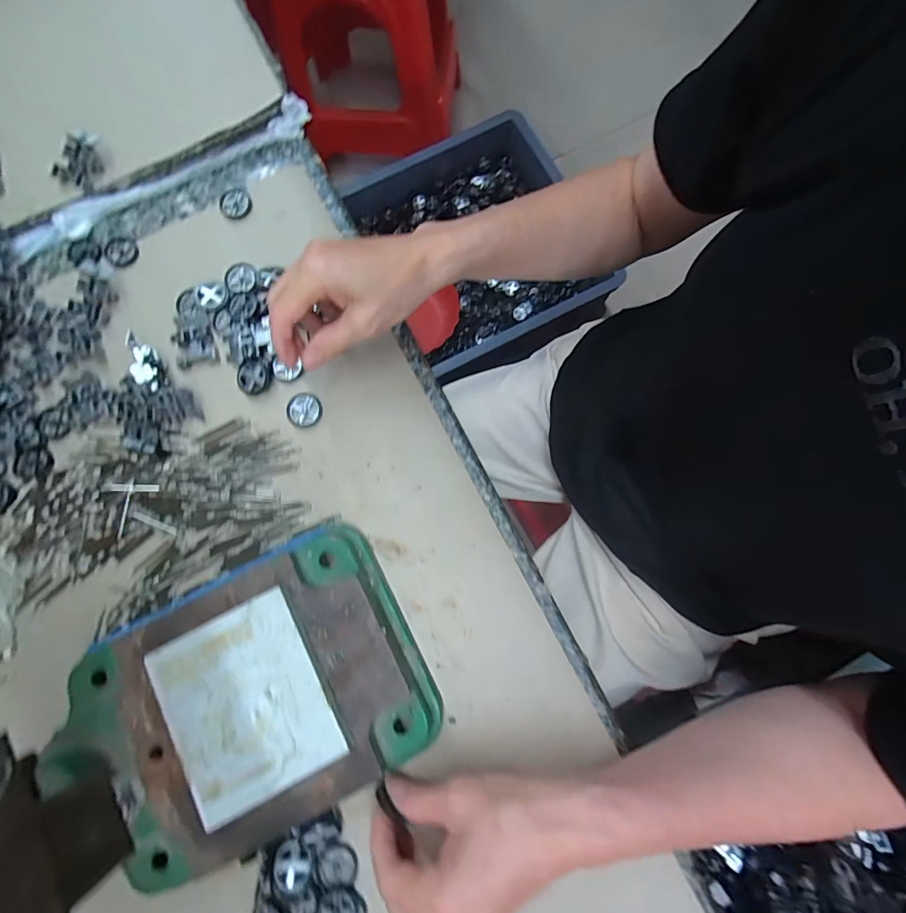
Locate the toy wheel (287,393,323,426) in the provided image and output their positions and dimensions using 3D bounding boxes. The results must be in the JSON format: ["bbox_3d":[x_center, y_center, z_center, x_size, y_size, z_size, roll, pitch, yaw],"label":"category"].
[{"bbox_3d":[-0.119,-0.037,0.349,0.028,0.004,0.026,0,80,1],"label":"toy wheel"}]

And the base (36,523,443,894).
[{"bbox_3d":[-0.140,0.162,0.289,0.231,0.052,0.164,-25,80,-4],"label":"base"}]

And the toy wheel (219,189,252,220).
[{"bbox_3d":[-0.191,-0.222,0.382,0.026,0.007,0.027,0,80,1],"label":"toy wheel"}]

